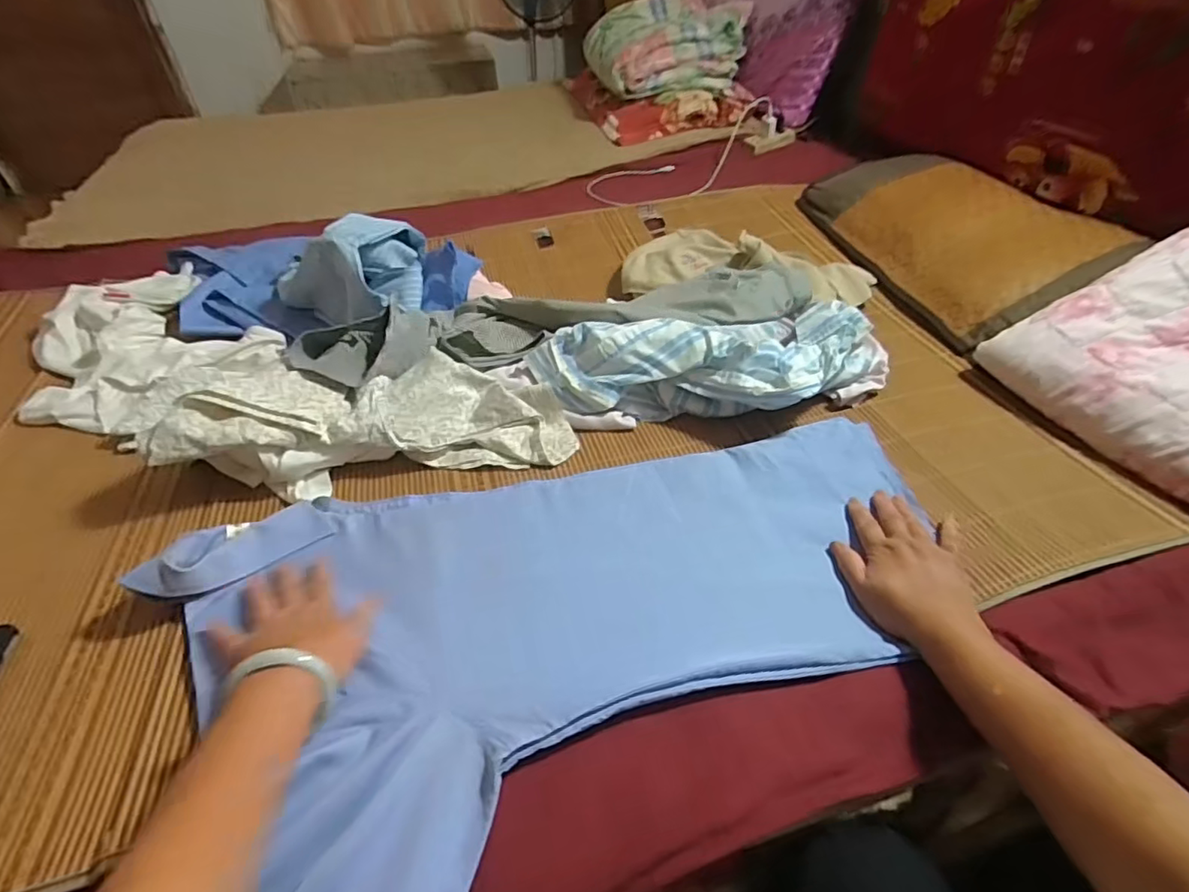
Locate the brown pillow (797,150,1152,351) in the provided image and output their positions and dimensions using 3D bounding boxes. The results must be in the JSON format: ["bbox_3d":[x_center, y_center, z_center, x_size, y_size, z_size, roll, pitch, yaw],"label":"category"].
[{"bbox_3d":[0.616,-0.385,1.027,0.293,0.117,0.562,-9,43,-9],"label":"brown pillow"}]

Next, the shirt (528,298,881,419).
[{"bbox_3d":[0.169,-0.103,0.752,0.454,0.087,0.183,-13,44,-11],"label":"shirt"}]

